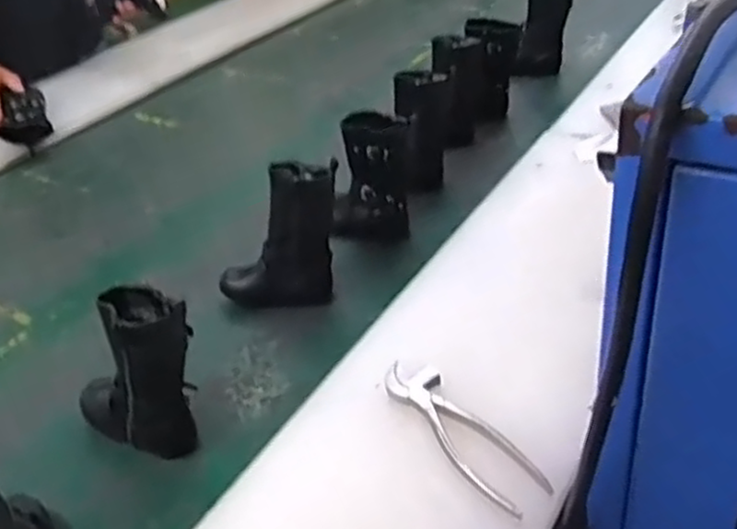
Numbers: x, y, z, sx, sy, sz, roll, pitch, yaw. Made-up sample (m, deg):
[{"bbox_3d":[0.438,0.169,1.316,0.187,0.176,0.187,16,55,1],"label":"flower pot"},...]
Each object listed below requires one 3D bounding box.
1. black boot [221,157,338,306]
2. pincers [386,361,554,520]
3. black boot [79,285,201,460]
[{"bbox_3d":[-0.104,-0.026,0.865,0.154,0.171,0.065,-9,36,-4],"label":"black boot"},{"bbox_3d":[0.076,0.139,0.627,0.050,0.012,0.193,-23,38,-21],"label":"pincers"},{"bbox_3d":[-0.223,0.102,0.693,0.136,0.170,0.073,20,43,31],"label":"black boot"}]

